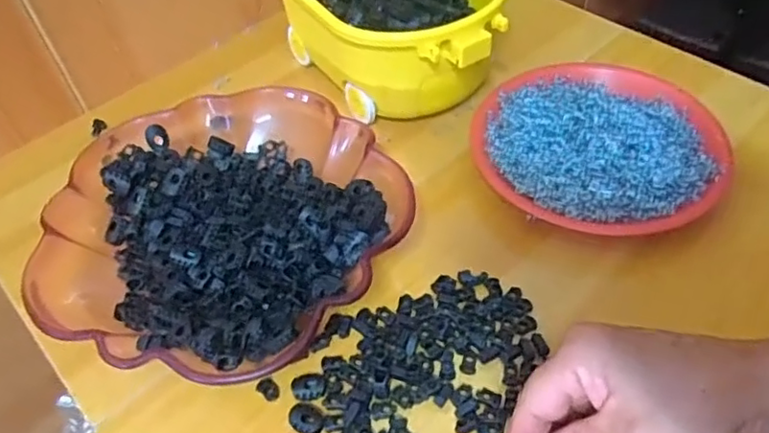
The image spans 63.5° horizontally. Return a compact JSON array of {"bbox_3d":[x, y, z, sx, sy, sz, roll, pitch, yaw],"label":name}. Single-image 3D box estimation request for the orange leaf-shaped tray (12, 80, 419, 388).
[{"bbox_3d":[-0.112,-0.004,0.462,0.257,0.053,0.269,13,53,14],"label":"orange leaf-shaped tray"}]

